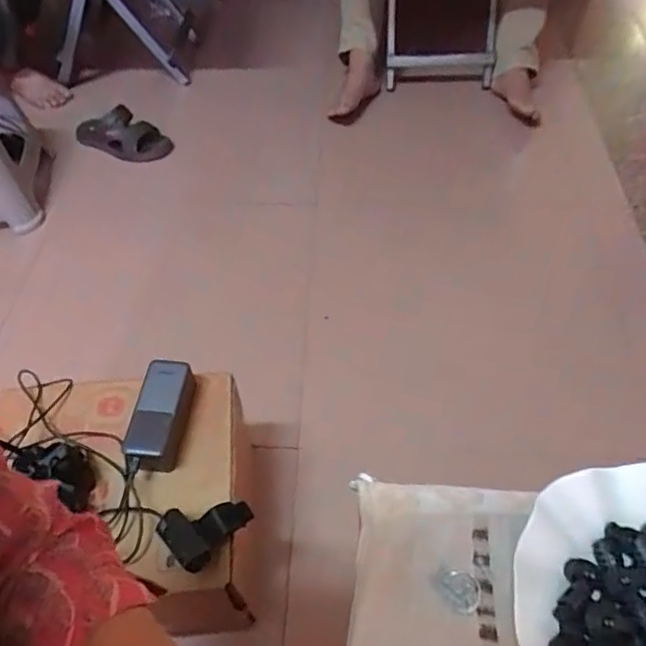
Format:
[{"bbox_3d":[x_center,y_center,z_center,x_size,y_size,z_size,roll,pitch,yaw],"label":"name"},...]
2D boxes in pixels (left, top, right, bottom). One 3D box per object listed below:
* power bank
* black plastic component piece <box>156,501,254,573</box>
[{"bbox_3d":[-0.202,0.115,0.724,0.052,0.054,0.131,4,54,5],"label":"power bank"},{"bbox_3d":[-0.129,0.222,0.642,0.093,0.036,0.071,-38,61,-23],"label":"black plastic component piece"}]

